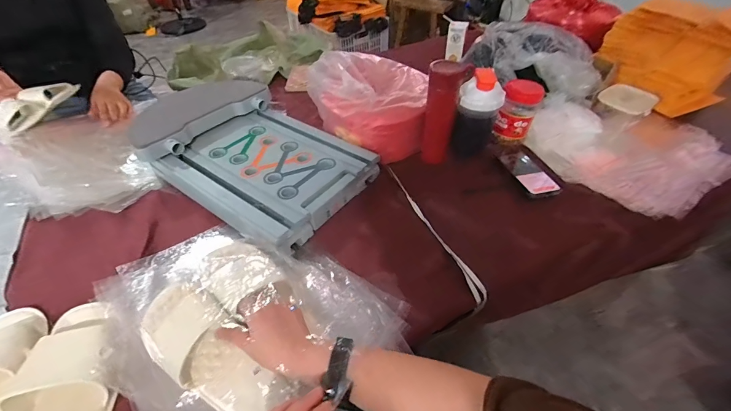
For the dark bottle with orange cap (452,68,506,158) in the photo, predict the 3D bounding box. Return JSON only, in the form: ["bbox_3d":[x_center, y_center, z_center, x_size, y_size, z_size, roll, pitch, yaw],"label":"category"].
[{"bbox_3d":[0.240,-0.196,0.731,0.086,0.180,0.075,15,48,15],"label":"dark bottle with orange cap"}]

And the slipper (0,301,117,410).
[{"bbox_3d":[-0.393,0.256,0.440,0.119,0.046,0.269,-16,48,-13],"label":"slipper"}]

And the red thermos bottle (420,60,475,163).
[{"bbox_3d":[0.166,-0.193,0.725,0.079,0.208,0.060,11,47,12],"label":"red thermos bottle"}]

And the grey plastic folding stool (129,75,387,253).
[{"bbox_3d":[-0.247,-0.123,0.750,0.483,0.109,0.322,27,52,25],"label":"grey plastic folding stool"}]

